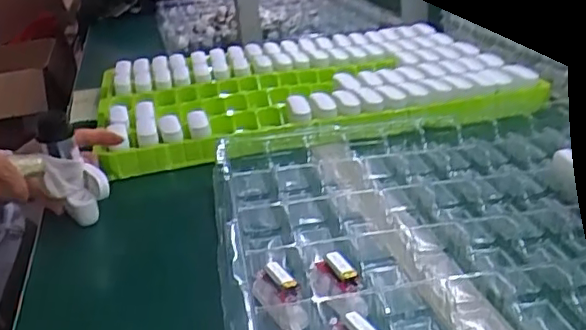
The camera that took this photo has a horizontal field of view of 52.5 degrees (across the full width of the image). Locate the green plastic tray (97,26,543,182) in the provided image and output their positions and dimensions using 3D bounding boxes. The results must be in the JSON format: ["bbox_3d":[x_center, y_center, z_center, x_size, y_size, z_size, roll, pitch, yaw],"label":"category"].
[{"bbox_3d":[0.017,-0.112,0.823,0.568,0.056,0.345,-12,26,-11],"label":"green plastic tray"}]

